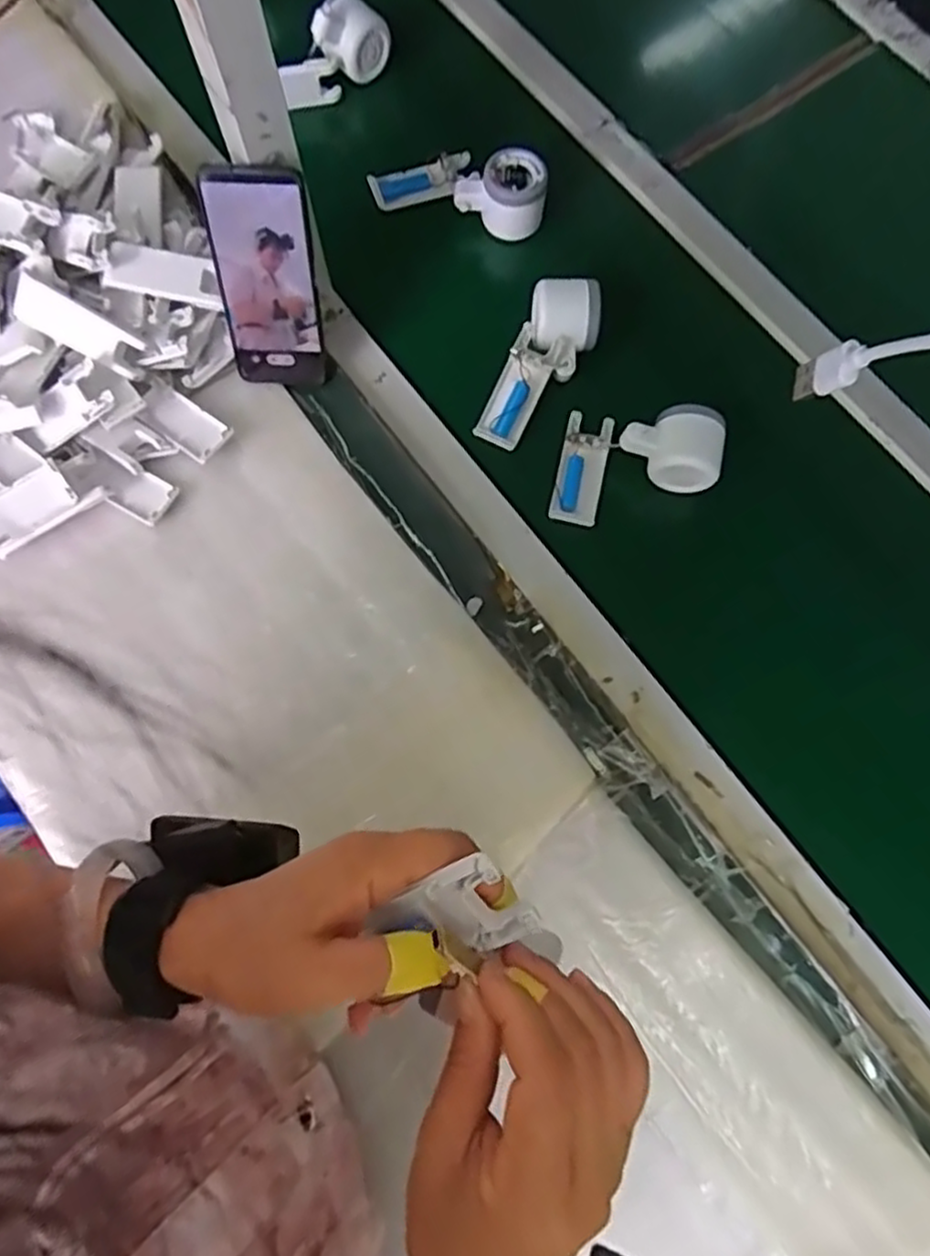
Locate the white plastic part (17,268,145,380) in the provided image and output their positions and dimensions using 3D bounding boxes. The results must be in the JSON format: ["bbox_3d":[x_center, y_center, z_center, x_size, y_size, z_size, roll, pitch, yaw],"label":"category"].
[{"bbox_3d":[-0.314,-0.244,0.569,0.095,0.016,0.035,28,110,-18],"label":"white plastic part"}]

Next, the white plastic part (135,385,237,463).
[{"bbox_3d":[-0.238,-0.174,0.591,0.082,0.018,0.042,34,78,8],"label":"white plastic part"}]

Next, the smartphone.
[{"bbox_3d":[-0.158,-0.274,0.561,0.074,0.164,0.015,-1,49,-5],"label":"smartphone"}]

